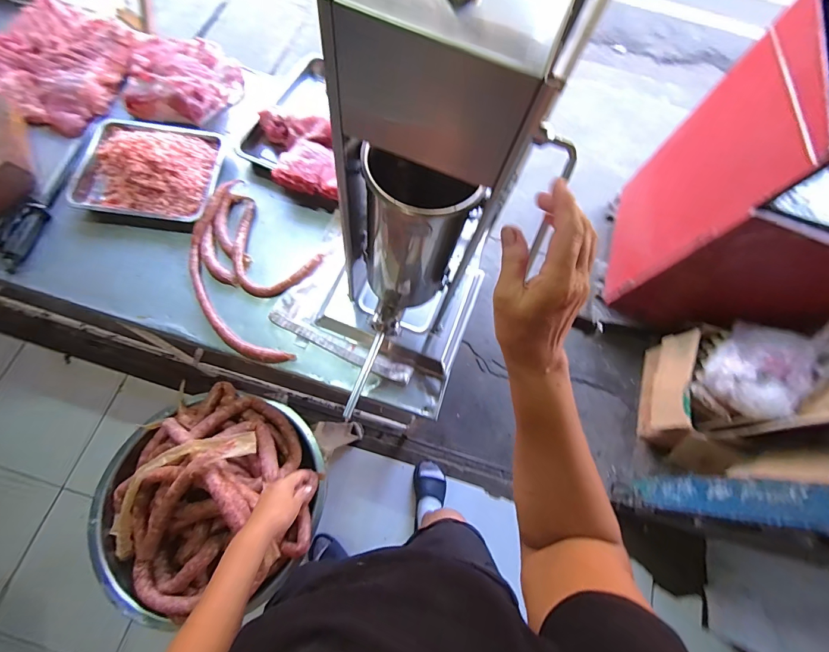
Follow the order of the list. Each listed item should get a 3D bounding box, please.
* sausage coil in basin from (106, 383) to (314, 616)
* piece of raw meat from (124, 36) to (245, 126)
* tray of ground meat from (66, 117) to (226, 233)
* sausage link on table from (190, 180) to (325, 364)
[{"bbox_3d":[-0.409,0.343,0.764,0.365,0.175,0.374,-39,79,-11],"label":"sausage coil in basin"},{"bbox_3d":[-0.588,-0.629,0.981,0.250,0.113,0.241,9,71,-3],"label":"piece of raw meat"},{"bbox_3d":[-0.616,-0.371,0.867,0.308,0.079,0.273,8,71,-3],"label":"tray of ground meat"},{"bbox_3d":[-0.360,-0.113,0.843,0.403,0.050,0.266,43,74,9],"label":"sausage link on table"}]

